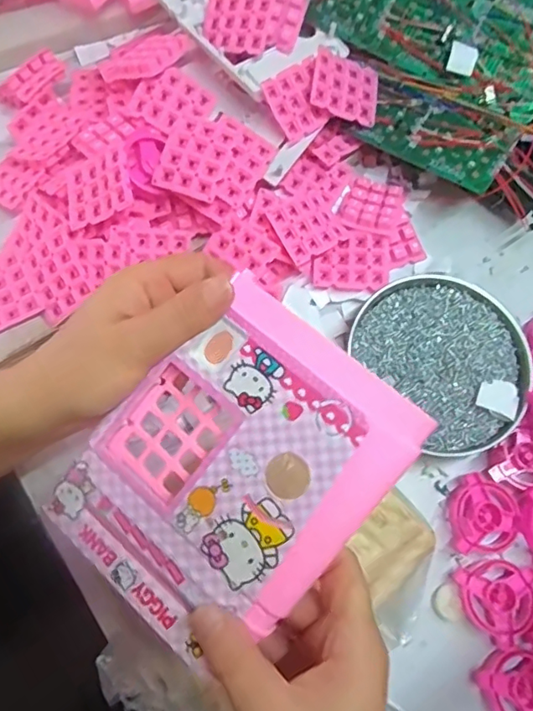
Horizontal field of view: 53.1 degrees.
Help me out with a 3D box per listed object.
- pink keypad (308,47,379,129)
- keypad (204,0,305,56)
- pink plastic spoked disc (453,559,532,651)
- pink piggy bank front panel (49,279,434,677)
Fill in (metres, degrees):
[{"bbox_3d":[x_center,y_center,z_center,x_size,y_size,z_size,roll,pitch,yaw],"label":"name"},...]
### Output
[{"bbox_3d":[0.064,-0.218,0.435,0.059,0.004,0.049,9,86,-23],"label":"pink keypad"},{"bbox_3d":[-0.011,-0.276,0.441,0.079,0.017,0.056,3,88,7],"label":"keypad"},{"bbox_3d":[0.160,0.165,0.358,0.053,0.013,0.052,0,73,-1],"label":"pink plastic spoked disc"},{"bbox_3d":[-0.016,0.056,0.262,0.124,0.019,0.157,41,90,16],"label":"pink piggy bank front panel"}]

